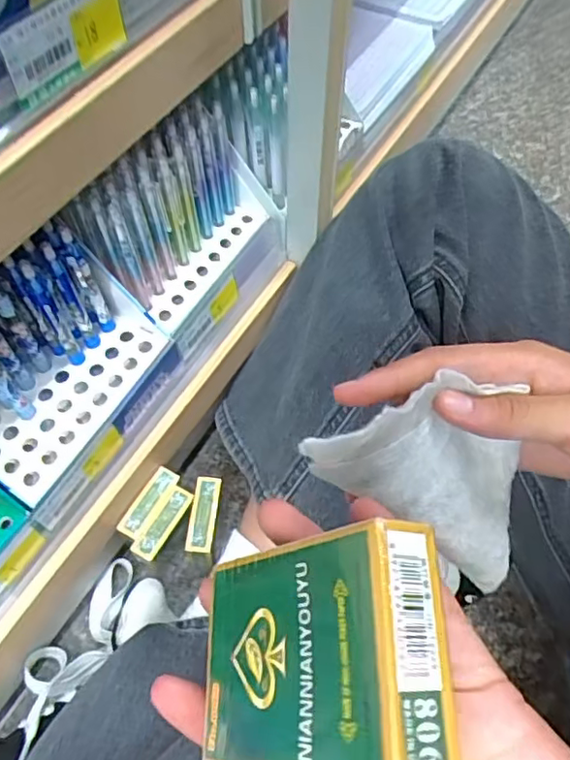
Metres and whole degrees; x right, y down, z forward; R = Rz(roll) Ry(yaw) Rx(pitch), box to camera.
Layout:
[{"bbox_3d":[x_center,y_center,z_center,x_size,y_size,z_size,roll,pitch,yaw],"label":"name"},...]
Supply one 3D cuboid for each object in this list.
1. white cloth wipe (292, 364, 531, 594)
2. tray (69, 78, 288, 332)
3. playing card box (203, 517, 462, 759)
[{"bbox_3d":[0.069,0.037,0.253,0.066,0.127,0.015,-53,28,0],"label":"white cloth wipe"},{"bbox_3d":[-0.073,-0.128,0.456,0.065,0.108,0.155,31,64,18],"label":"tray"},{"bbox_3d":[0.005,0.075,0.163,0.016,0.086,0.056,15,62,-30],"label":"playing card box"}]

